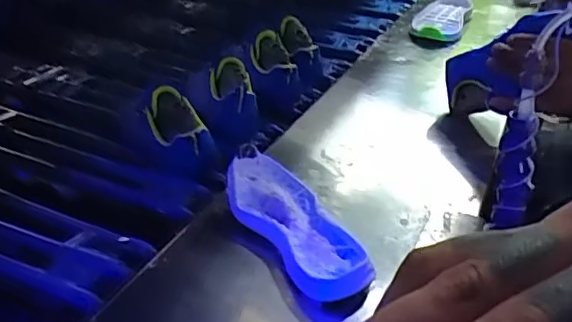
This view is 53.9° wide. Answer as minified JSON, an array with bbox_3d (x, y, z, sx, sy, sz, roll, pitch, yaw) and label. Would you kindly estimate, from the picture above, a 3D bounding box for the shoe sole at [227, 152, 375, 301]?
[{"bbox_3d":[0.009,0.057,0.504,0.074,0.037,0.186,-17,38,-30],"label":"shoe sole"}]

